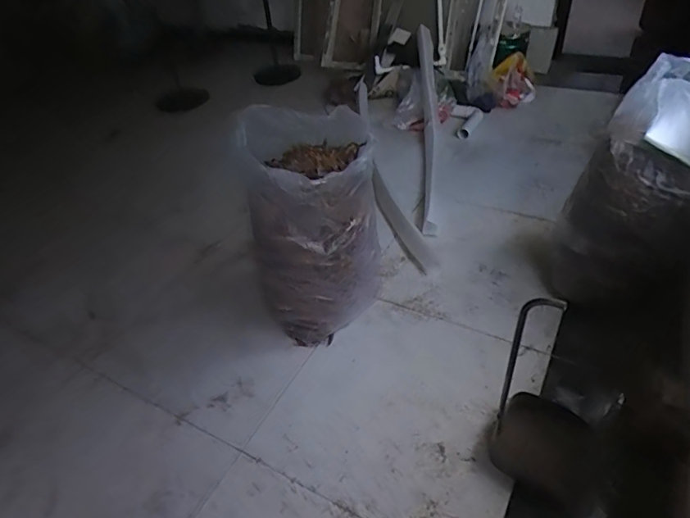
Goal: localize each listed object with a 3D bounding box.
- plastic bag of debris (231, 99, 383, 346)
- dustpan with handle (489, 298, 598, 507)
[{"bbox_3d":[-0.107,-0.118,1.791,0.444,0.728,0.575,-10,42,-3],"label":"plastic bag of debris"},{"bbox_3d":[0.534,0.369,1.210,0.255,0.577,0.228,15,47,23],"label":"dustpan with handle"}]

